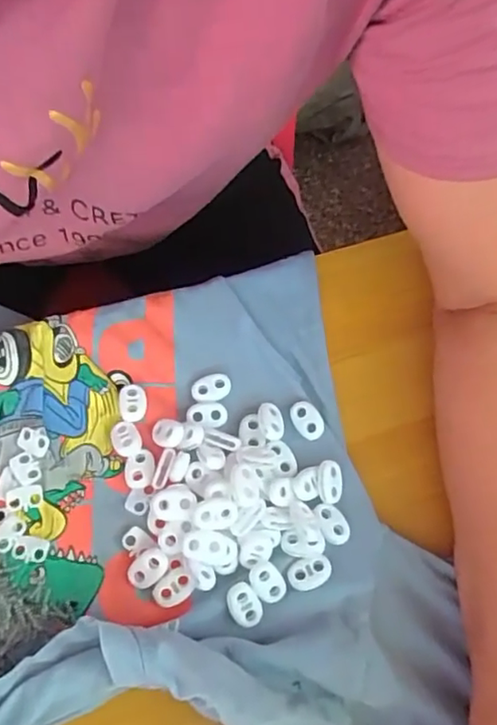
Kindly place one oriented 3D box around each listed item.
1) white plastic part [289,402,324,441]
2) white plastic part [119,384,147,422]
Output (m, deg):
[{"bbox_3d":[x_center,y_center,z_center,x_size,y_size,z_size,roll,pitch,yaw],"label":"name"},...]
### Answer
[{"bbox_3d":[0.032,0.032,0.321,0.015,0.004,0.023,-24,71,-9],"label":"white plastic part"},{"bbox_3d":[-0.065,0.023,0.325,0.015,0.006,0.022,-8,70,-3],"label":"white plastic part"}]

